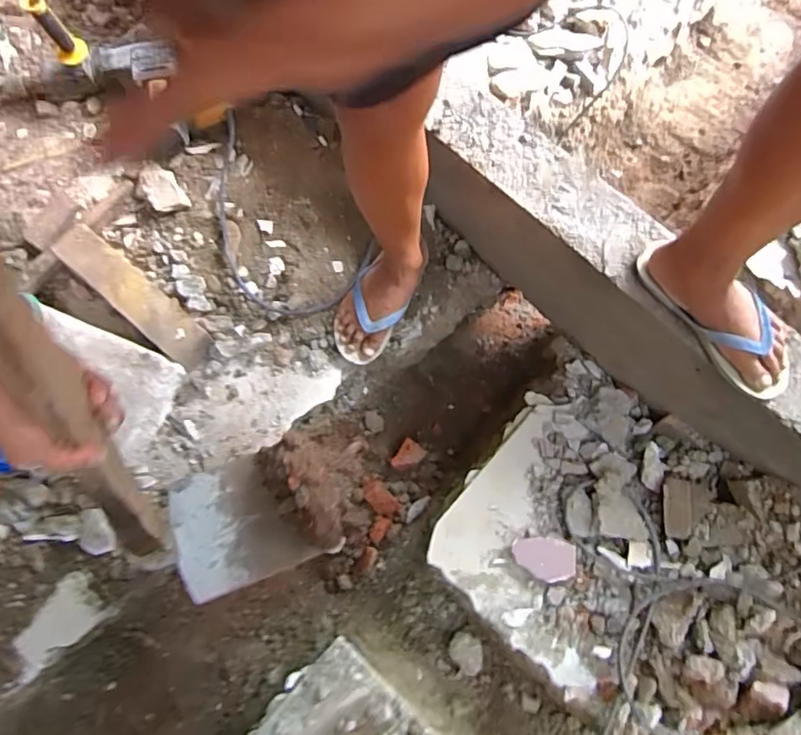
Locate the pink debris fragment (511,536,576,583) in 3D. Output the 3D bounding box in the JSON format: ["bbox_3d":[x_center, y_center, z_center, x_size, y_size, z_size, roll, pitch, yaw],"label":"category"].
[{"bbox_3d":[0.233,0.311,0.886,0.097,0.019,0.066,5,73,1],"label":"pink debris fragment"}]

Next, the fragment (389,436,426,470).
[{"bbox_3d":[0.014,0.175,1.063,0.046,0.030,0.062,36,76,10],"label":"fragment"}]

